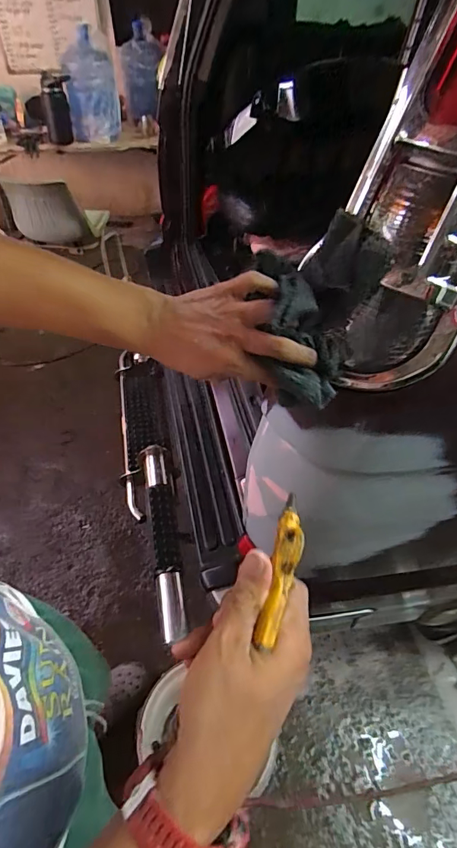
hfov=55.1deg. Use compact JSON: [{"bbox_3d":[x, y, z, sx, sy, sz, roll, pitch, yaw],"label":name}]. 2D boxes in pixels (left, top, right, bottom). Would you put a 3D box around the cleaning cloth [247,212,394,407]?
[{"bbox_3d":[0.075,-0.096,0.407,0.091,0.153,0.090,29,54,24],"label":"cleaning cloth"}]

